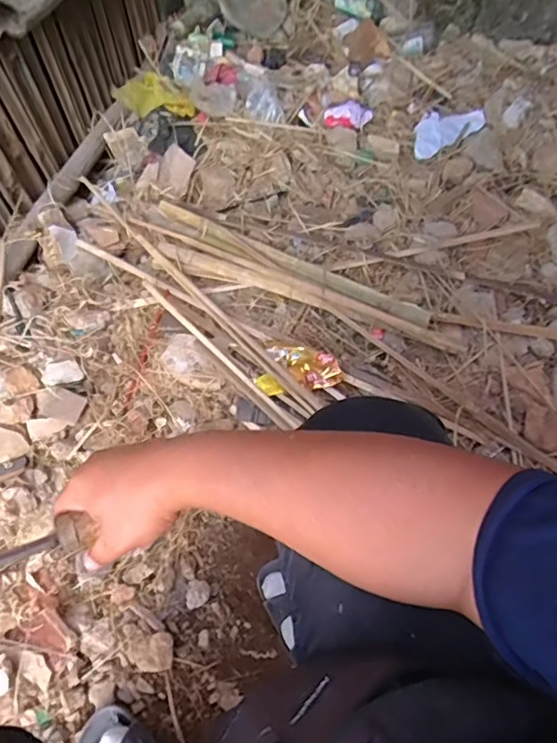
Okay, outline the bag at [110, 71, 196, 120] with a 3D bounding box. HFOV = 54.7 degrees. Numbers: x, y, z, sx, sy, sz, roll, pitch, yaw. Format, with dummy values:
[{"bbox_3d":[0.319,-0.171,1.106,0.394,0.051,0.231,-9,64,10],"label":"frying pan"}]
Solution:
[{"bbox_3d":[-0.277,-0.624,1.236,0.193,0.032,0.109,32,65,14],"label":"bag"}]

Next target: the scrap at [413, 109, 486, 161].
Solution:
[{"bbox_3d":[0.365,-0.547,1.187,0.209,0.020,0.113,-31,67,-17],"label":"scrap"}]

